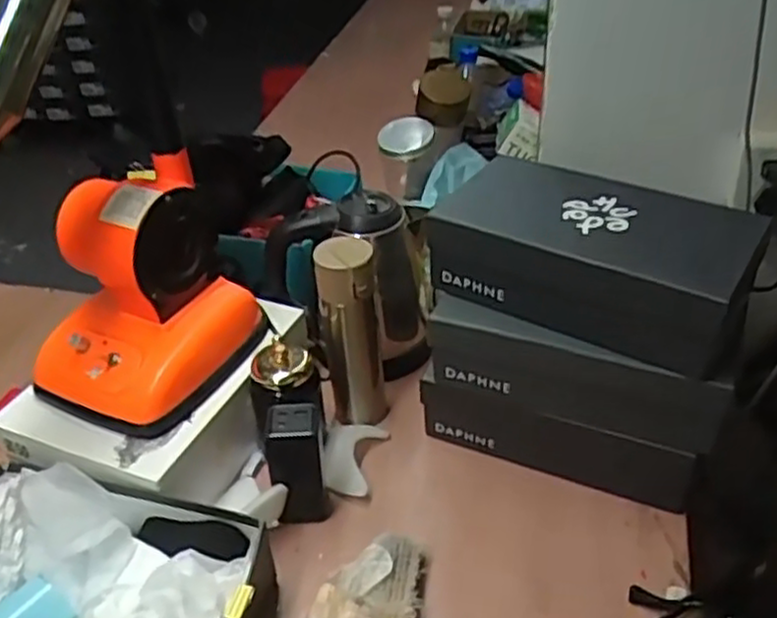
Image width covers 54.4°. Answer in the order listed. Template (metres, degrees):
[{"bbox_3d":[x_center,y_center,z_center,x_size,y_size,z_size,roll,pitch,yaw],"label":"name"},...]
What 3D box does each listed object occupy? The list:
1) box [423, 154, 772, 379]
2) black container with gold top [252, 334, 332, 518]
[{"bbox_3d":[0.209,-0.057,0.777,0.298,0.095,0.162,22,43,29],"label":"box"},{"bbox_3d":[-0.102,0.132,0.810,0.070,0.141,0.121,-9,37,-8],"label":"black container with gold top"}]

